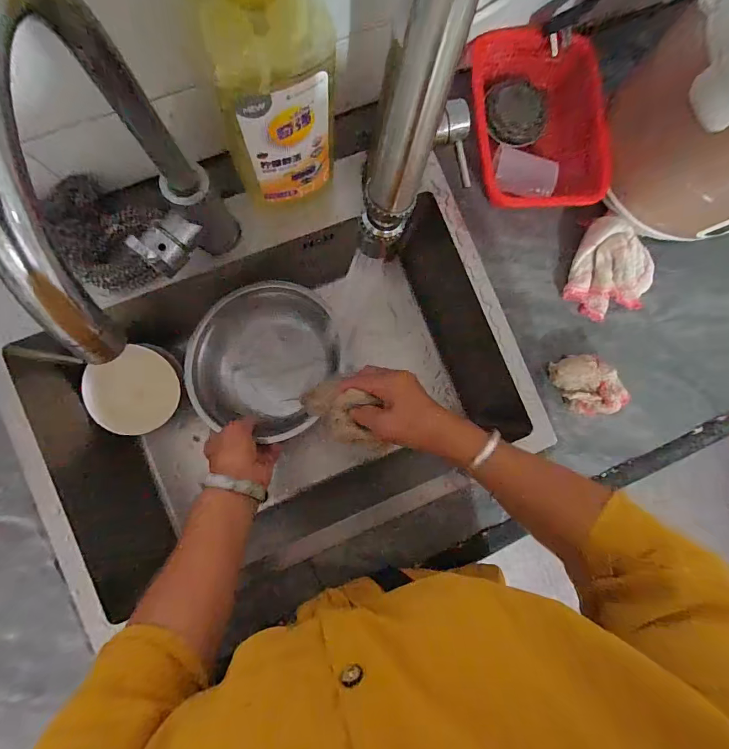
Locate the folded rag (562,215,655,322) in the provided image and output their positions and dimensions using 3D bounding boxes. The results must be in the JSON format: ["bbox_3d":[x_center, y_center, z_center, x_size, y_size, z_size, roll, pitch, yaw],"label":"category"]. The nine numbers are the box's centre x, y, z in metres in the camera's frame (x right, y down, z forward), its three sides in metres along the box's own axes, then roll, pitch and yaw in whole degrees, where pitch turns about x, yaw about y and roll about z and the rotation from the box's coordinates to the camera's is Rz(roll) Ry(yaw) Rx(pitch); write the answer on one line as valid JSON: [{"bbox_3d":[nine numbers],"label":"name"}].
[{"bbox_3d":[0.298,-0.130,0.476,0.085,0.060,0.116,-21,90,-6],"label":"folded rag"}]

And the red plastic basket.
[{"bbox_3d":[0.204,-0.298,0.466,0.137,0.066,0.197,-10,89,-6],"label":"red plastic basket"}]

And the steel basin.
[{"bbox_3d":[-0.135,-0.024,0.538,0.182,0.064,0.208,18,86,-5],"label":"steel basin"}]

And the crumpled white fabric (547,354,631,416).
[{"bbox_3d":[0.271,0.013,0.475,0.058,0.049,0.084,-39,92,-6],"label":"crumpled white fabric"}]

